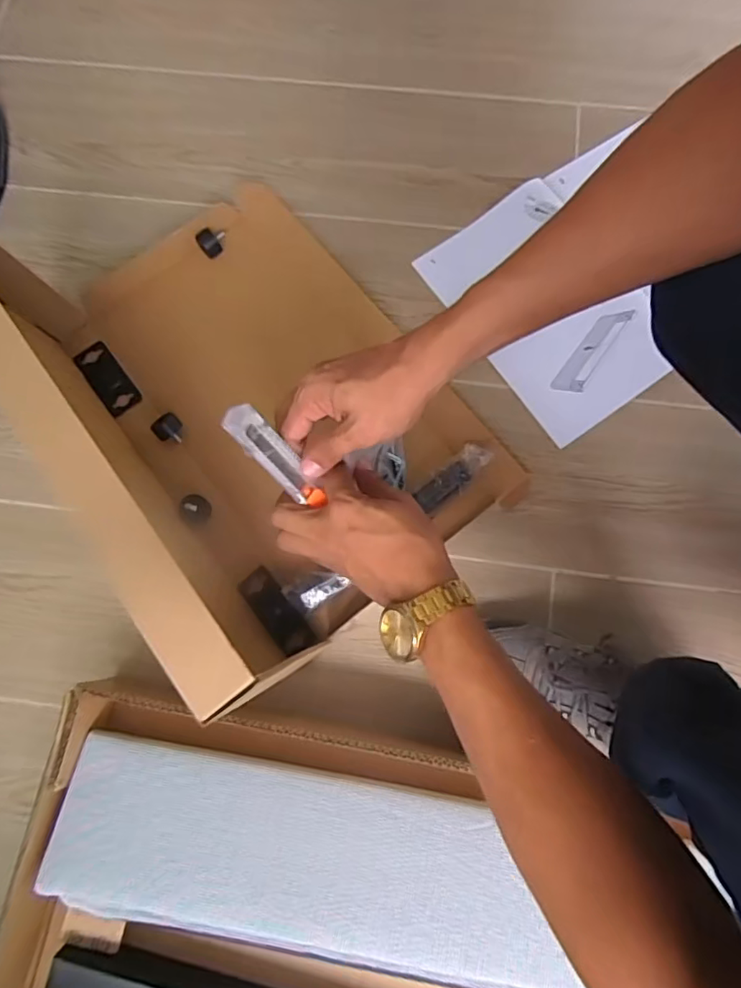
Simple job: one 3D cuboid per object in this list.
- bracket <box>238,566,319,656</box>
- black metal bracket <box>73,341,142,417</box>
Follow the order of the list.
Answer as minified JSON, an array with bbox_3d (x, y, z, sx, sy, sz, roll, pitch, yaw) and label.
[{"bbox_3d":[-0.096,0.120,0.573,0.034,0.007,0.095,-39,78,-8],"label":"bracket"},{"bbox_3d":[-0.301,-0.134,0.641,0.040,0.007,0.092,-38,78,-7],"label":"black metal bracket"}]

